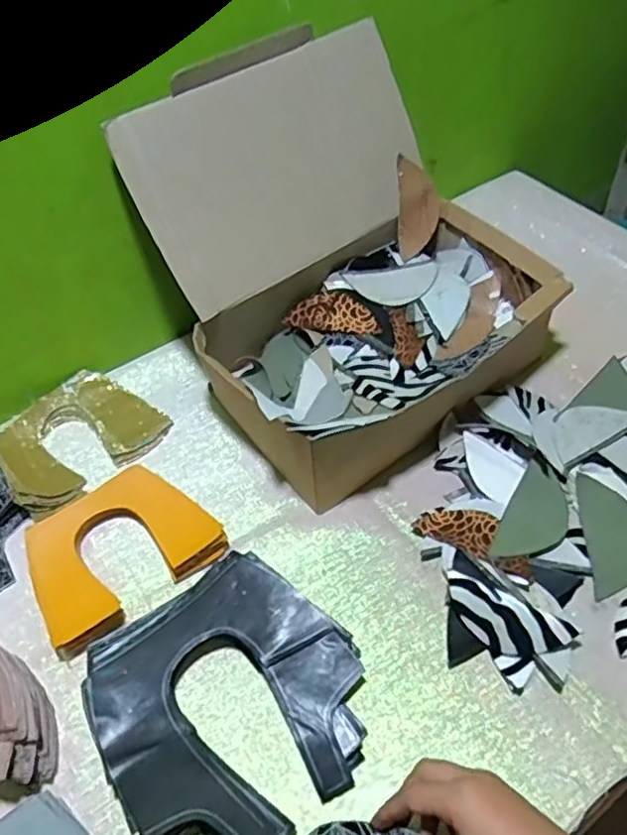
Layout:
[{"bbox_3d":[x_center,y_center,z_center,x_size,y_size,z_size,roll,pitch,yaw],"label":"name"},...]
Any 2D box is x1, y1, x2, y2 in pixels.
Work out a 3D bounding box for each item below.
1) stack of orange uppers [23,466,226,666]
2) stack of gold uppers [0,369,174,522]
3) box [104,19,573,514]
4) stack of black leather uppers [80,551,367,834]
[{"bbox_3d":[-0.177,0.119,0.583,0.161,0.029,0.133,-37,58,-23],"label":"stack of orange uppers"},{"bbox_3d":[-0.247,0.016,0.673,0.159,0.025,0.129,-38,58,-24],"label":"stack of gold uppers"},{"bbox_3d":[0.033,-0.159,0.641,0.332,0.254,0.315,-33,56,-21],"label":"box"},{"bbox_3d":[-0.061,0.213,0.490,0.187,0.040,0.186,-30,55,-19],"label":"stack of black leather uppers"}]

